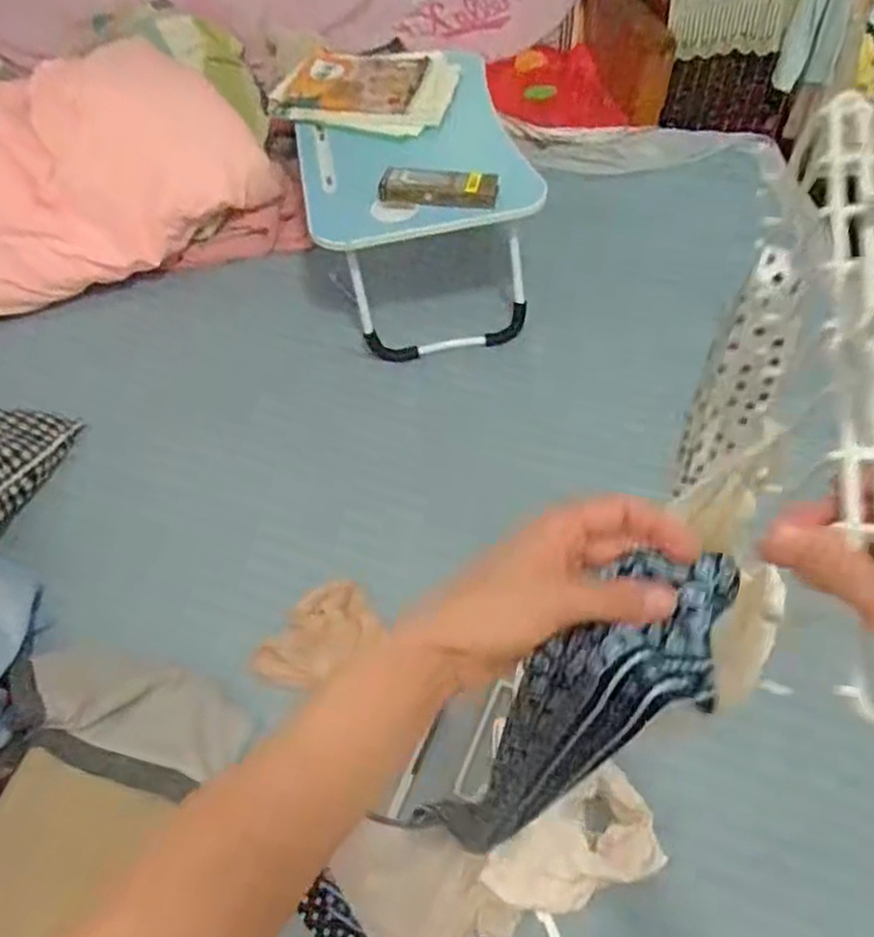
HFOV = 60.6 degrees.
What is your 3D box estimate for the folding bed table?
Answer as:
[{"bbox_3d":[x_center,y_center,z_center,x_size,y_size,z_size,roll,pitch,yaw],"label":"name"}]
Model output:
[{"bbox_3d":[-0.053,-0.506,1.422,0.371,0.292,0.560,-11,53,-6],"label":"folding bed table"}]

